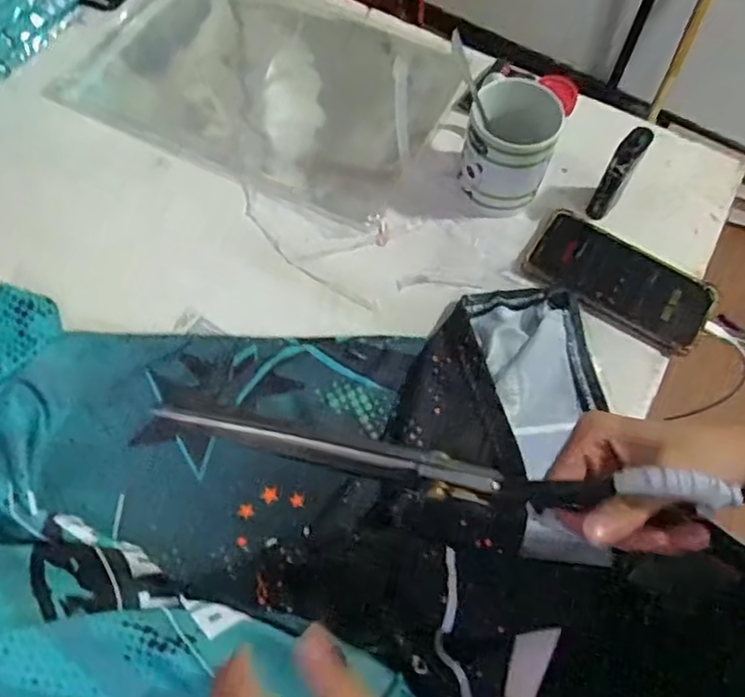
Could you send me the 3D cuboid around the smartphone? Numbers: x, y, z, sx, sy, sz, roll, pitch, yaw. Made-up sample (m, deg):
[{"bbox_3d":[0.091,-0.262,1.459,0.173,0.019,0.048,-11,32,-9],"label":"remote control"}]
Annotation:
[{"bbox_3d":[0.226,-0.063,0.587,0.164,0.016,0.088,31,66,12],"label":"smartphone"}]

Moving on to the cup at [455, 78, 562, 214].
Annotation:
[{"bbox_3d":[0.124,-0.182,0.595,0.077,0.098,0.078,1,64,-3],"label":"cup"}]

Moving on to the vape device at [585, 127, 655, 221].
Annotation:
[{"bbox_3d":[0.223,-0.158,0.592,0.021,0.093,0.037,31,66,12],"label":"vape device"}]

